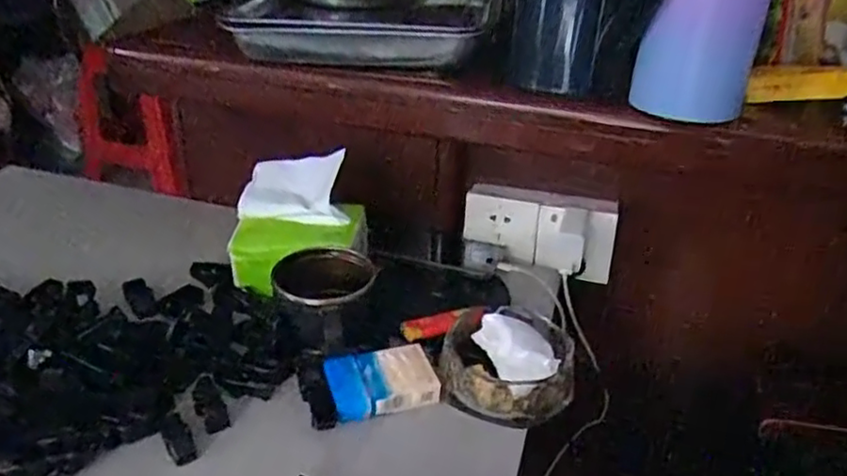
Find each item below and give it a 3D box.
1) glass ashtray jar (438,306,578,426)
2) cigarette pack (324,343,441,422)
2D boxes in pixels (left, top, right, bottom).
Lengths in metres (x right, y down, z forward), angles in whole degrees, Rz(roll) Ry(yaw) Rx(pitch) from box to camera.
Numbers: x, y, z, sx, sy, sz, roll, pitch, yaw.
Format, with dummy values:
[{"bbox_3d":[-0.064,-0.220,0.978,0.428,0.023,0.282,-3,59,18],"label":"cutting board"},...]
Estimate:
[{"bbox_3d":[0.072,0.108,0.566,0.110,0.058,0.107,2,29,-1],"label":"glass ashtray jar"},{"bbox_3d":[-0.036,0.120,0.555,0.086,0.027,0.063,-7,30,-16],"label":"cigarette pack"}]

